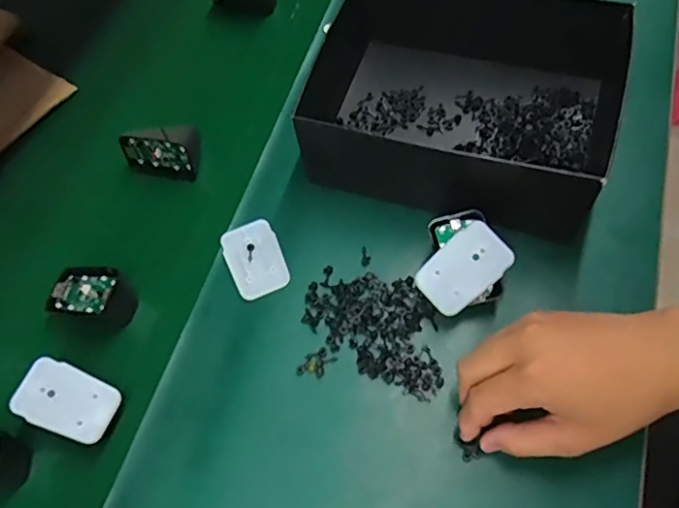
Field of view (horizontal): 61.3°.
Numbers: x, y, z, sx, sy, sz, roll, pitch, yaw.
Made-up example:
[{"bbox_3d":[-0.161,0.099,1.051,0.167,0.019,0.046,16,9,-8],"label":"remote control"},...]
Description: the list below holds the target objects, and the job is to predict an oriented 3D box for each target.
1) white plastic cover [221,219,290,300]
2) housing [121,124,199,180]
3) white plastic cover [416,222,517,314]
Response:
[{"bbox_3d":[-0.069,0.003,0.475,0.044,0.004,0.067,-21,62,-6],"label":"white plastic cover"},{"bbox_3d":[-0.166,-0.096,0.535,0.069,0.041,0.036,4,63,8],"label":"housing"},{"bbox_3d":[0.092,0.011,0.424,0.069,0.004,0.044,-44,77,-1],"label":"white plastic cover"}]

